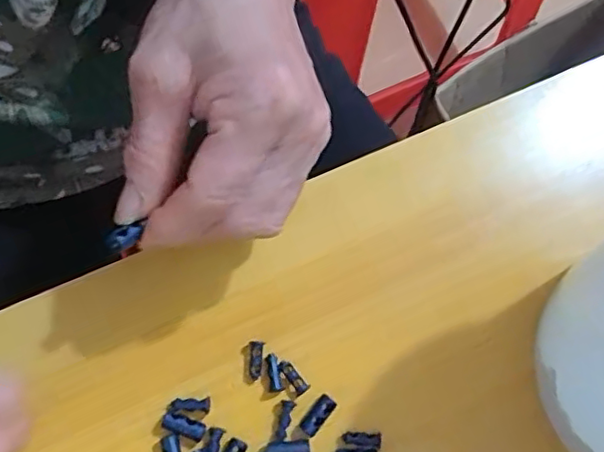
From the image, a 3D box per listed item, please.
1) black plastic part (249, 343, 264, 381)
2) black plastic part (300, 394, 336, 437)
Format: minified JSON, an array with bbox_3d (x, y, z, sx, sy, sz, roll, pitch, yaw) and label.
[{"bbox_3d":[-0.021,0.060,0.270,0.006,0.004,0.016,5,73,0],"label":"black plastic part"},{"bbox_3d":[0.007,0.083,0.265,0.008,0.005,0.019,37,76,9],"label":"black plastic part"}]

